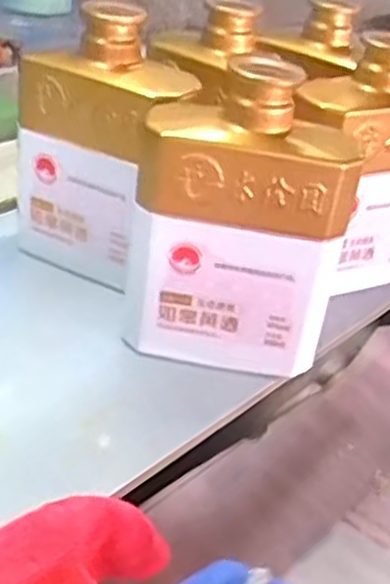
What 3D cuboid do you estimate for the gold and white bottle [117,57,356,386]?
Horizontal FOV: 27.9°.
[{"bbox_3d":[0.027,-0.038,0.421,0.112,0.154,0.058,16,33,5],"label":"gold and white bottle"}]

